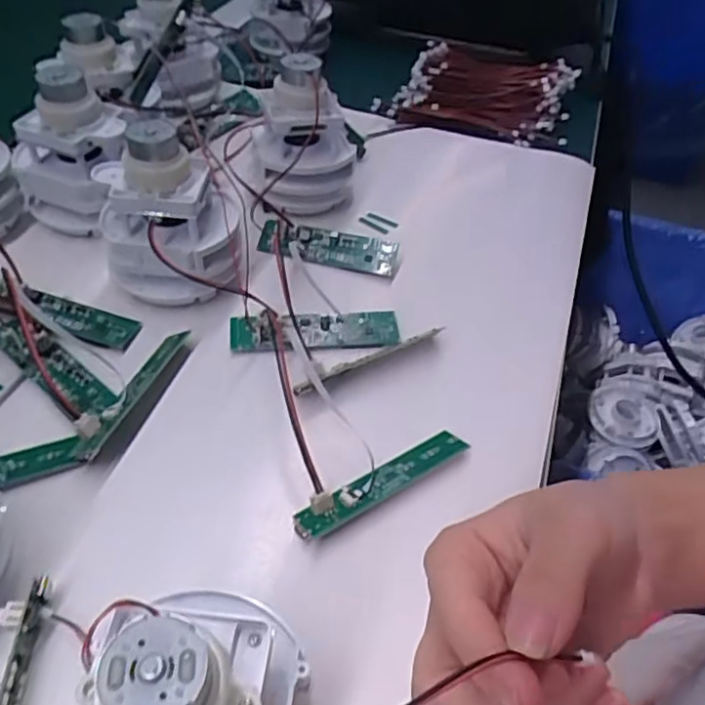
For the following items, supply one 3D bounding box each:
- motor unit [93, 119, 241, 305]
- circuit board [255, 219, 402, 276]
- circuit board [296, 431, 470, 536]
[{"bbox_3d":[-0.095,-0.067,0.325,0.062,0.084,0.056,-8,47,-12],"label":"motor unit"},{"bbox_3d":[-0.014,-0.063,0.376,0.080,0.012,0.020,12,81,9],"label":"circuit board"},{"bbox_3d":[0.013,0.053,0.270,0.083,0.009,0.016,-25,53,-27],"label":"circuit board"}]

